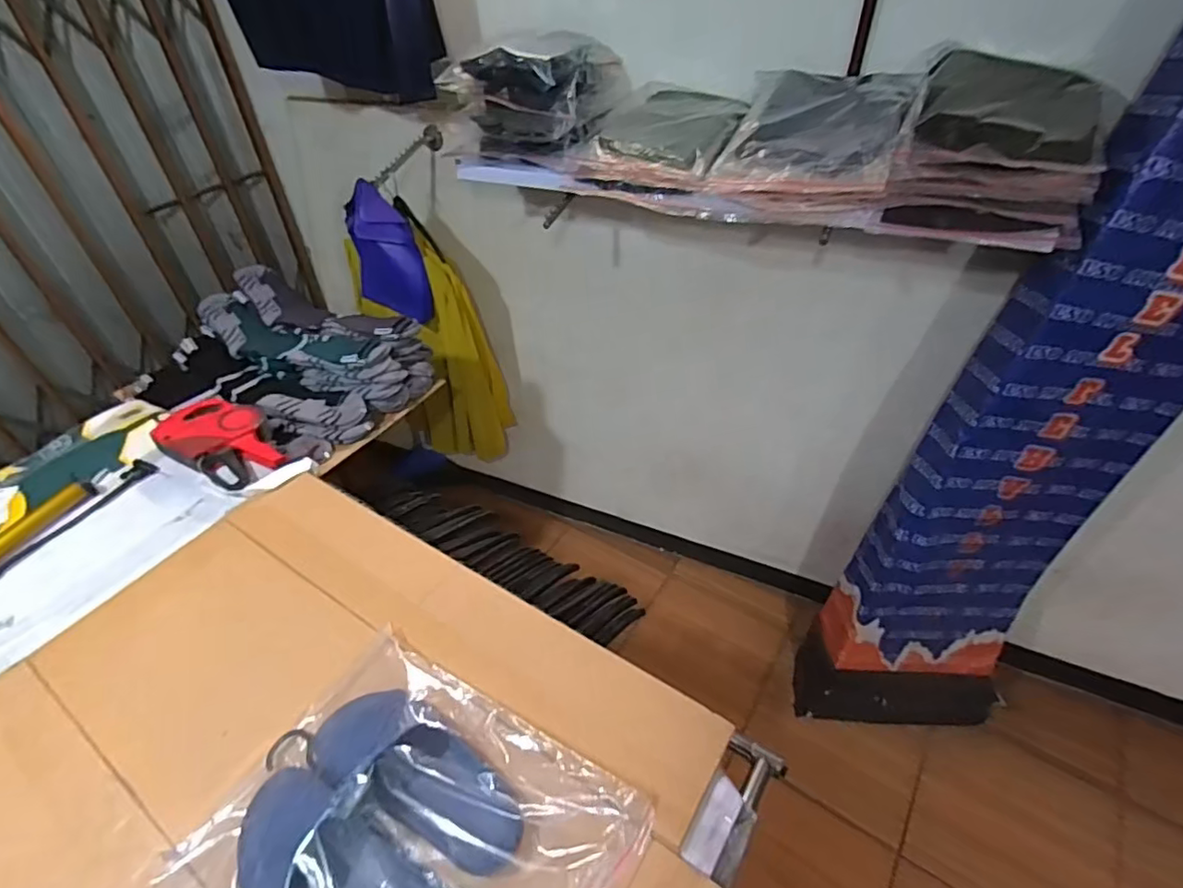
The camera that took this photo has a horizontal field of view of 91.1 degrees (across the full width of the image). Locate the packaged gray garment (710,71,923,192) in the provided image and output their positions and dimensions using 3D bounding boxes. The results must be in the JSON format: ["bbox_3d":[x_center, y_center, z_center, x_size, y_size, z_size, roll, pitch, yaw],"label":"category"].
[{"bbox_3d":[0.419,-0.591,1.070,0.295,0.101,0.375,18,46,21],"label":"packaged gray garment"}]

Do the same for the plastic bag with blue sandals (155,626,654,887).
[{"bbox_3d":[-0.164,0.338,0.513,0.348,0.068,0.261,22,48,25],"label":"plastic bag with blue sandals"}]

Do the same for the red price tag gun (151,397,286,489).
[{"bbox_3d":[-0.589,-0.002,0.927,0.210,0.045,0.141,33,53,33],"label":"red price tag gun"}]

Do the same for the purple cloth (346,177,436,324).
[{"bbox_3d":[-0.539,-0.505,1.511,0.123,0.327,0.253,-27,48,-24],"label":"purple cloth"}]

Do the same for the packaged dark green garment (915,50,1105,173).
[{"bbox_3d":[0.678,-0.539,0.930,0.274,0.103,0.191,22,48,25],"label":"packaged dark green garment"}]

